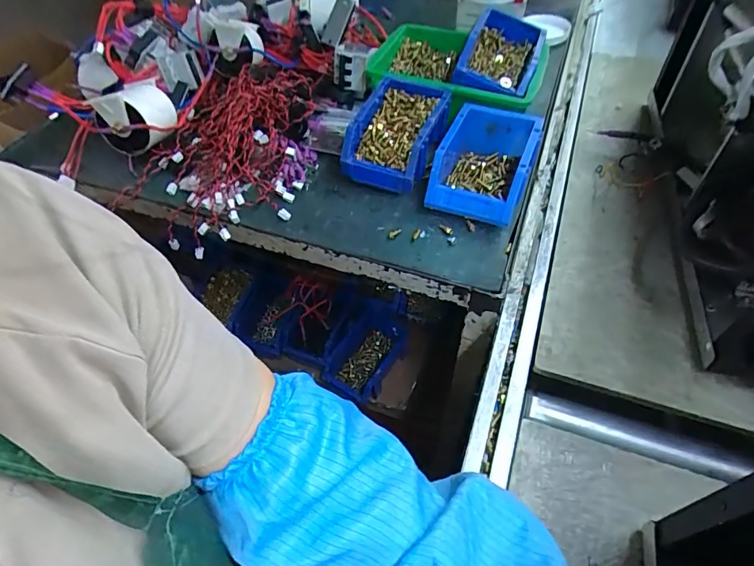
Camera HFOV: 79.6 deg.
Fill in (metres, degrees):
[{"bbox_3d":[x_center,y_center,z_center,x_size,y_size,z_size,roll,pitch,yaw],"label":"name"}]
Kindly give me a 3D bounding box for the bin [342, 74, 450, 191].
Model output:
[{"bbox_3d":[0.029,-0.210,0.633,0.110,0.061,0.172,15,54,15],"label":"bin"}]

